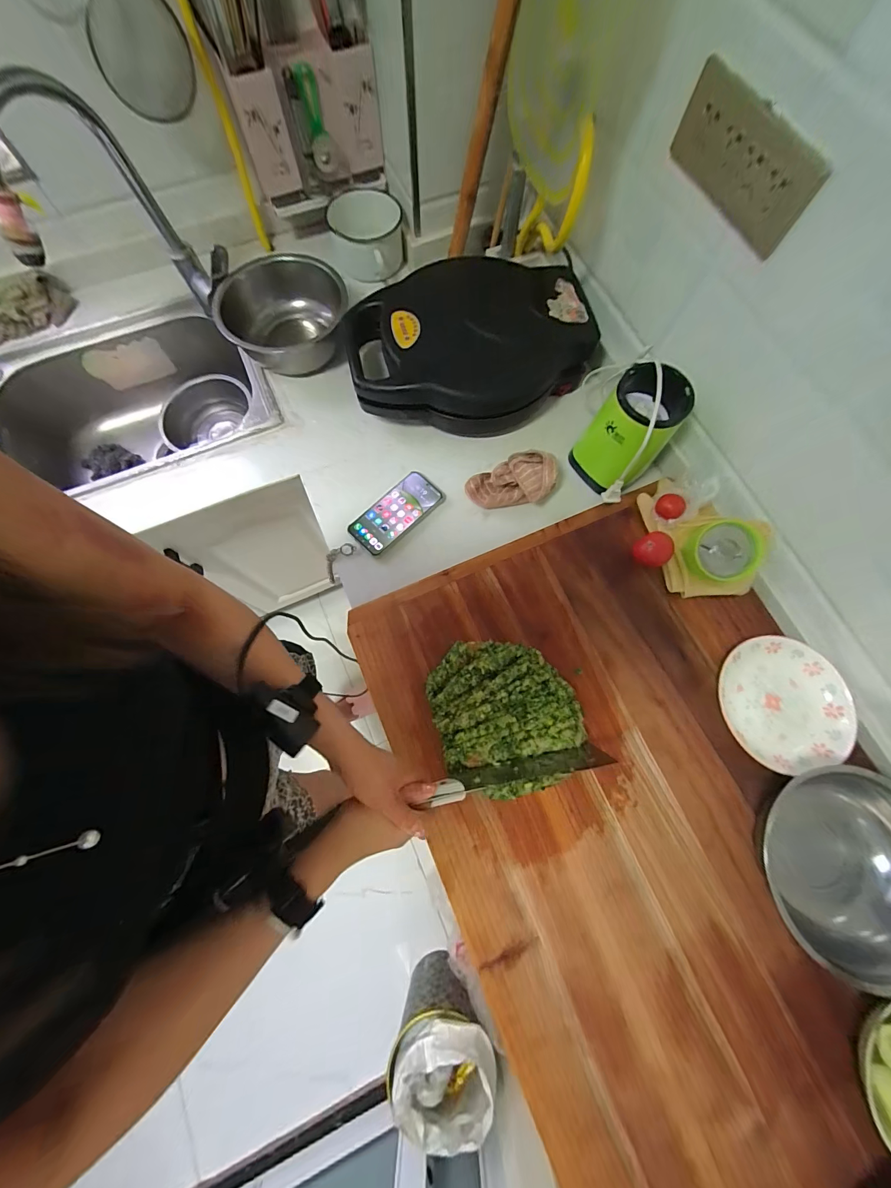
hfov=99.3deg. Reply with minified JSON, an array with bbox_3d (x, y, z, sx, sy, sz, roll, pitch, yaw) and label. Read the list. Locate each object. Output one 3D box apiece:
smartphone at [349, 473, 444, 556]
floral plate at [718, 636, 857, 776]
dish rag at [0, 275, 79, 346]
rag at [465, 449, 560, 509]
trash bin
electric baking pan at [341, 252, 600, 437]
[{"bbox_3d":[-0.082,-0.138,0.632,0.158,0.009,0.071,-43,77,-10],"label":"smartphone"},{"bbox_3d":[0.467,0.148,0.522,0.160,0.028,0.170,0,74,2],"label":"floral plate"},{"bbox_3d":[-0.835,-0.510,0.702,0.271,0.068,0.053,-19,49,-1],"label":"dish rag"},{"bbox_3d":[0.110,-0.188,0.629,0.143,0.044,0.075,-6,75,-3],"label":"rag"},{"bbox_3d":[-0.006,1.088,0.925,0.213,0.337,0.212,6,75,0],"label":"trash bin"},{"bbox_3d":[0.034,-0.433,0.660,0.392,0.110,0.304,-12,74,-1],"label":"electric baking pan"}]

